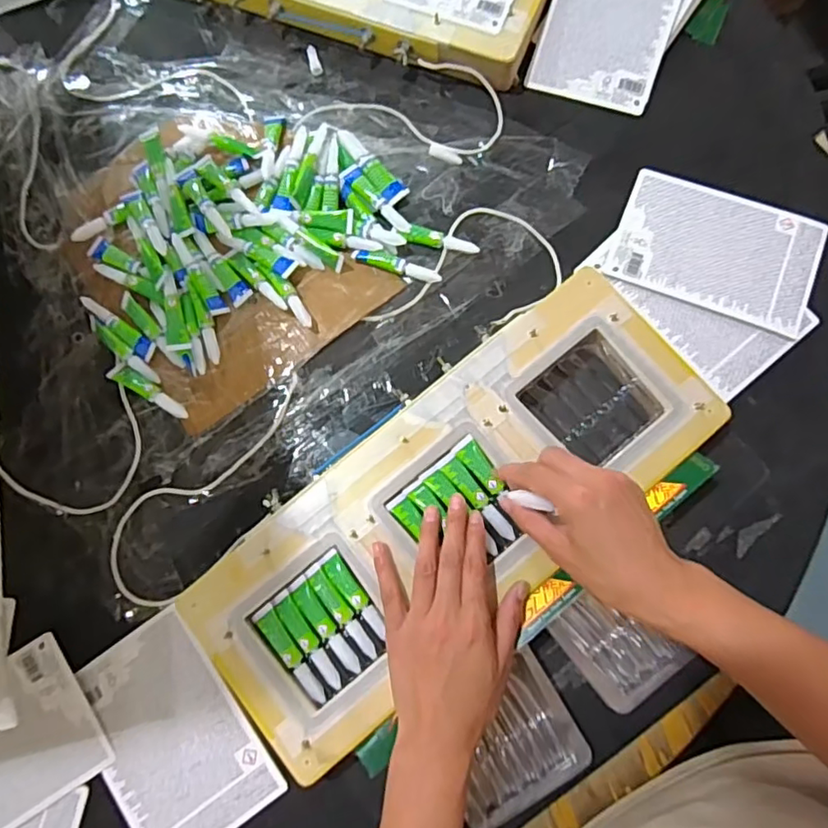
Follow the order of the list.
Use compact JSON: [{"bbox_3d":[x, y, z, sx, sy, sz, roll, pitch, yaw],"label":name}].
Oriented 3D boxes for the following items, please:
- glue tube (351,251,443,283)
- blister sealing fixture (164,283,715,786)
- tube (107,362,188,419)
[{"bbox_3d":[-0.016,-0.132,0.526,0.081,0.013,0.012,16,80,7],"label":"glue tube"},{"bbox_3d":[0.033,0.071,0.465,0.421,0.028,0.167,-39,82,-6],"label":"blister sealing fixture"},{"bbox_3d":[-0.230,-0.020,0.515,0.080,0.007,0.017,29,81,9],"label":"tube"}]

